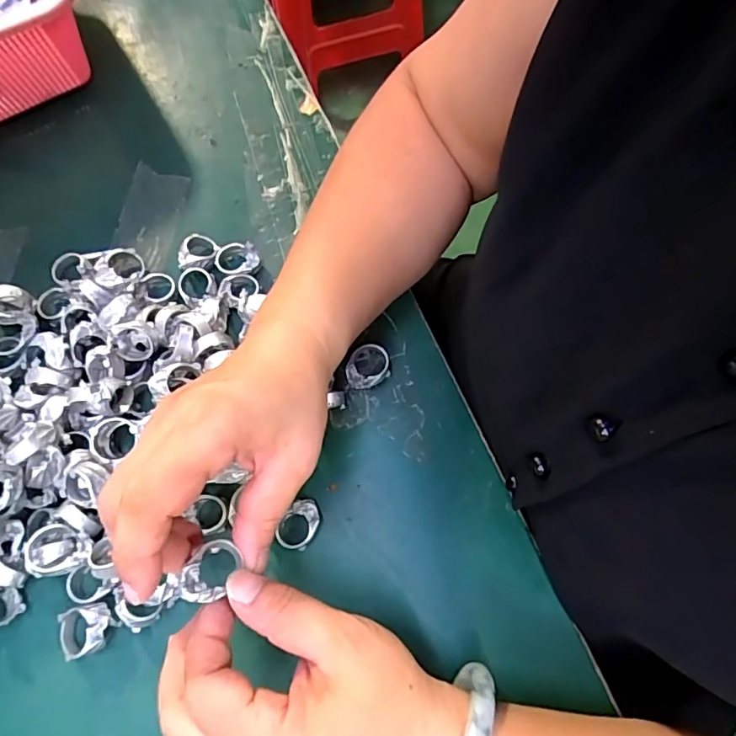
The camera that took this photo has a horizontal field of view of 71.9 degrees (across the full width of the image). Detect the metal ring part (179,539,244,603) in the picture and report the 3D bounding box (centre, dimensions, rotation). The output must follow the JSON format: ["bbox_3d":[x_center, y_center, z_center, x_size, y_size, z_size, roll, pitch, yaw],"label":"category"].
[{"bbox_3d":[-0.067,0.088,0.220,0.019,0.013,0.025,31,73,10],"label":"metal ring part"}]

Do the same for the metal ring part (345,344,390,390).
[{"bbox_3d":[0.000,-0.001,0.320,0.028,0.013,0.025,-12,71,-2],"label":"metal ring part"}]

